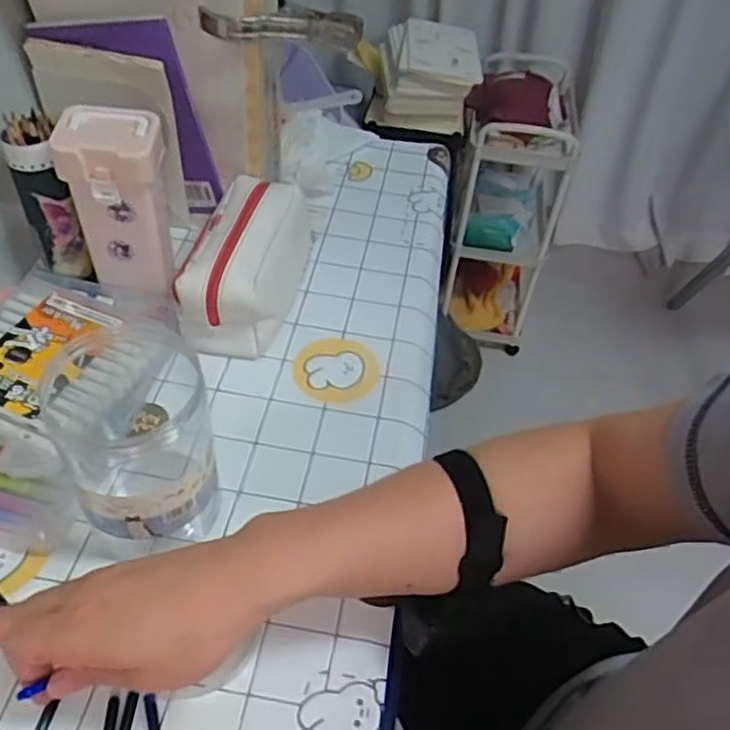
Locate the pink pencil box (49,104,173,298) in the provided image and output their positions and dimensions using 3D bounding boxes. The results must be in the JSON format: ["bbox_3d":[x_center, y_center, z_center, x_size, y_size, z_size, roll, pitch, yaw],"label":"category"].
[{"bbox_3d":[-0.217,-0.142,0.627,0.084,0.158,0.067,3,47,-4],"label":"pink pencil box"}]

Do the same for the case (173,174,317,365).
[{"bbox_3d":[-0.110,-0.108,0.680,0.088,0.093,0.203,11,47,3],"label":"case"}]

